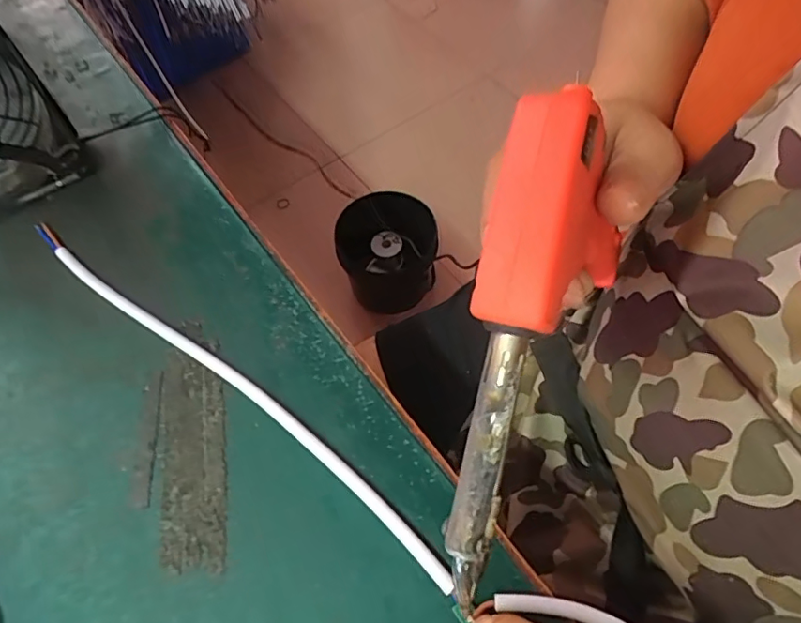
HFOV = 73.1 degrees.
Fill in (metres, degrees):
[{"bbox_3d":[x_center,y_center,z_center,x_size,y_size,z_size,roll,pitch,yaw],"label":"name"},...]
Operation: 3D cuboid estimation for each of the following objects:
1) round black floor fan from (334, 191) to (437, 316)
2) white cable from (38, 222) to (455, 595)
[{"bbox_3d":[-0.026,-0.117,1.066,0.184,0.169,0.169,-1,60,2],"label":"round black floor fan"},{"bbox_3d":[-0.092,0.029,0.264,0.289,0.006,0.014,34,66,19],"label":"white cable"}]

